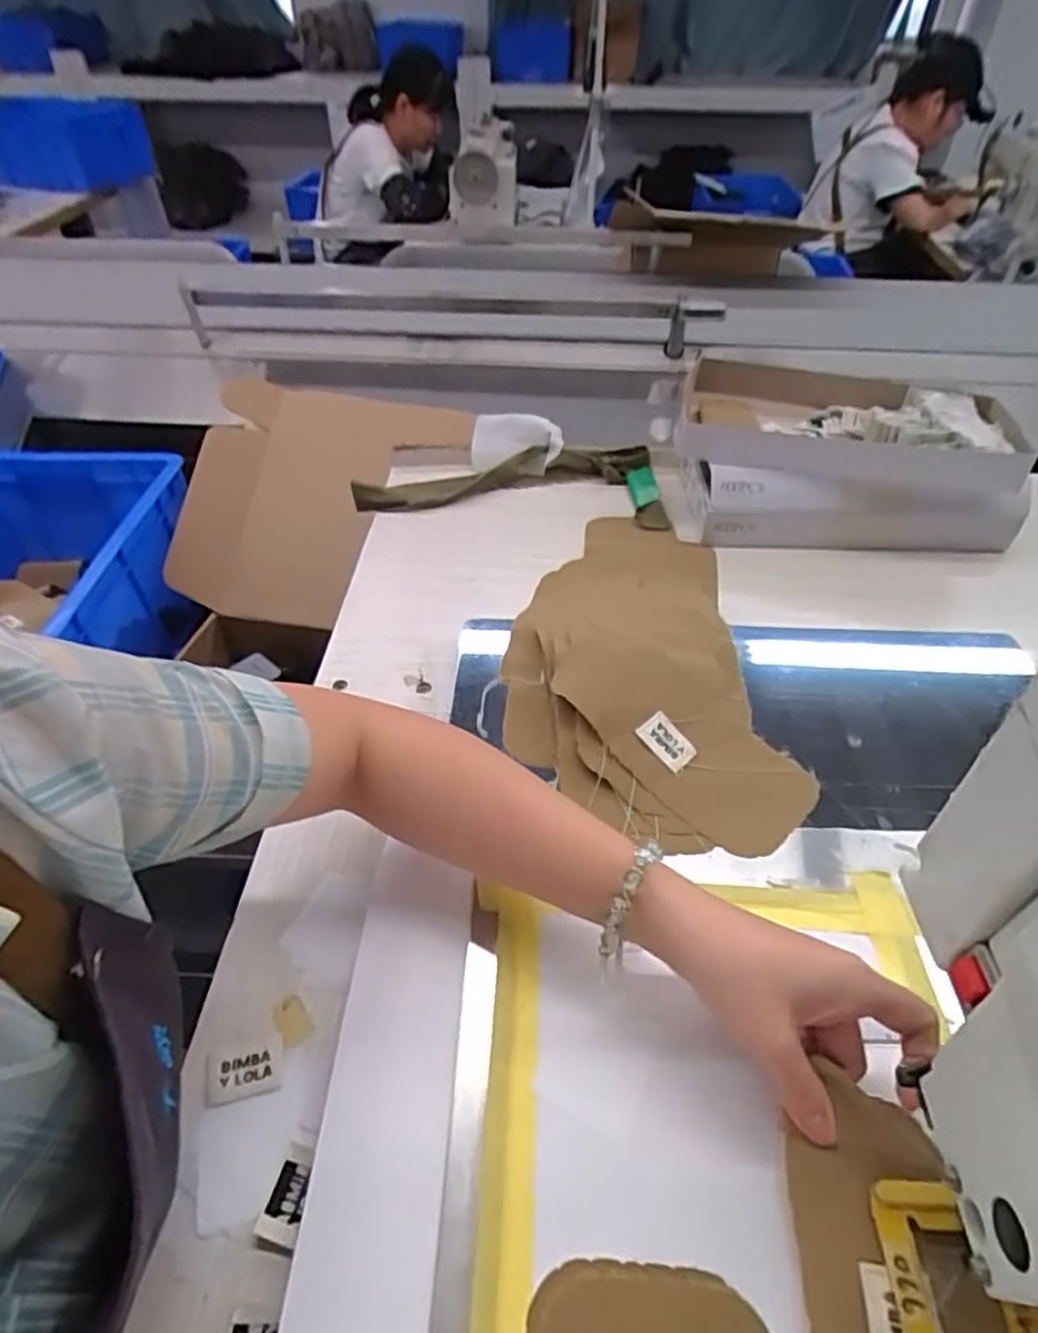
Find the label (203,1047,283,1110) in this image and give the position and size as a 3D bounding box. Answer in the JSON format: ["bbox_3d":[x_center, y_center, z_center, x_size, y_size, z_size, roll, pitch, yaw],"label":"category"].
[{"bbox_3d":[-0.143,0.211,0.360,0.037,0.004,0.024,-9,44,-9],"label":"label"}]

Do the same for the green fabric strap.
[{"bbox_3d":[-0.007,-0.204,0.767,0.323,0.032,0.122,4,43,4],"label":"green fabric strap"}]

